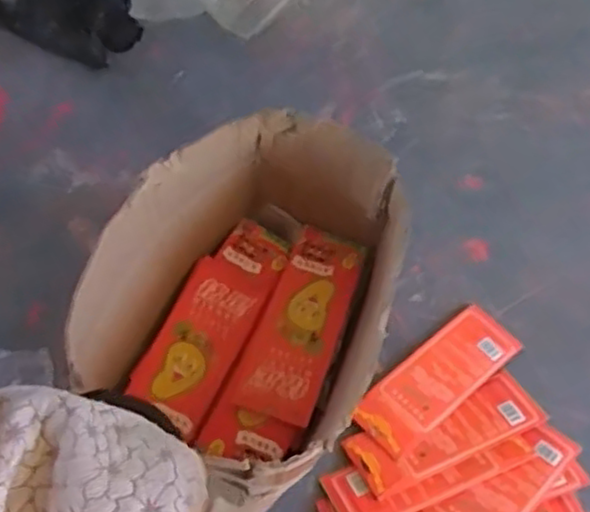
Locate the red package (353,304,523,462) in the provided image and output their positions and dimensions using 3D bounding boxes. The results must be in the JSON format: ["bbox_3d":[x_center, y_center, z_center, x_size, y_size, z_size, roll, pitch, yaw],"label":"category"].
[{"bbox_3d":[0.182,0.154,0.896,0.243,0.007,0.085,-32,63,-29],"label":"red package"}]

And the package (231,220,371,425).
[{"bbox_3d":[0.009,0.074,0.817,0.087,0.026,0.234,19,60,7],"label":"package"}]

